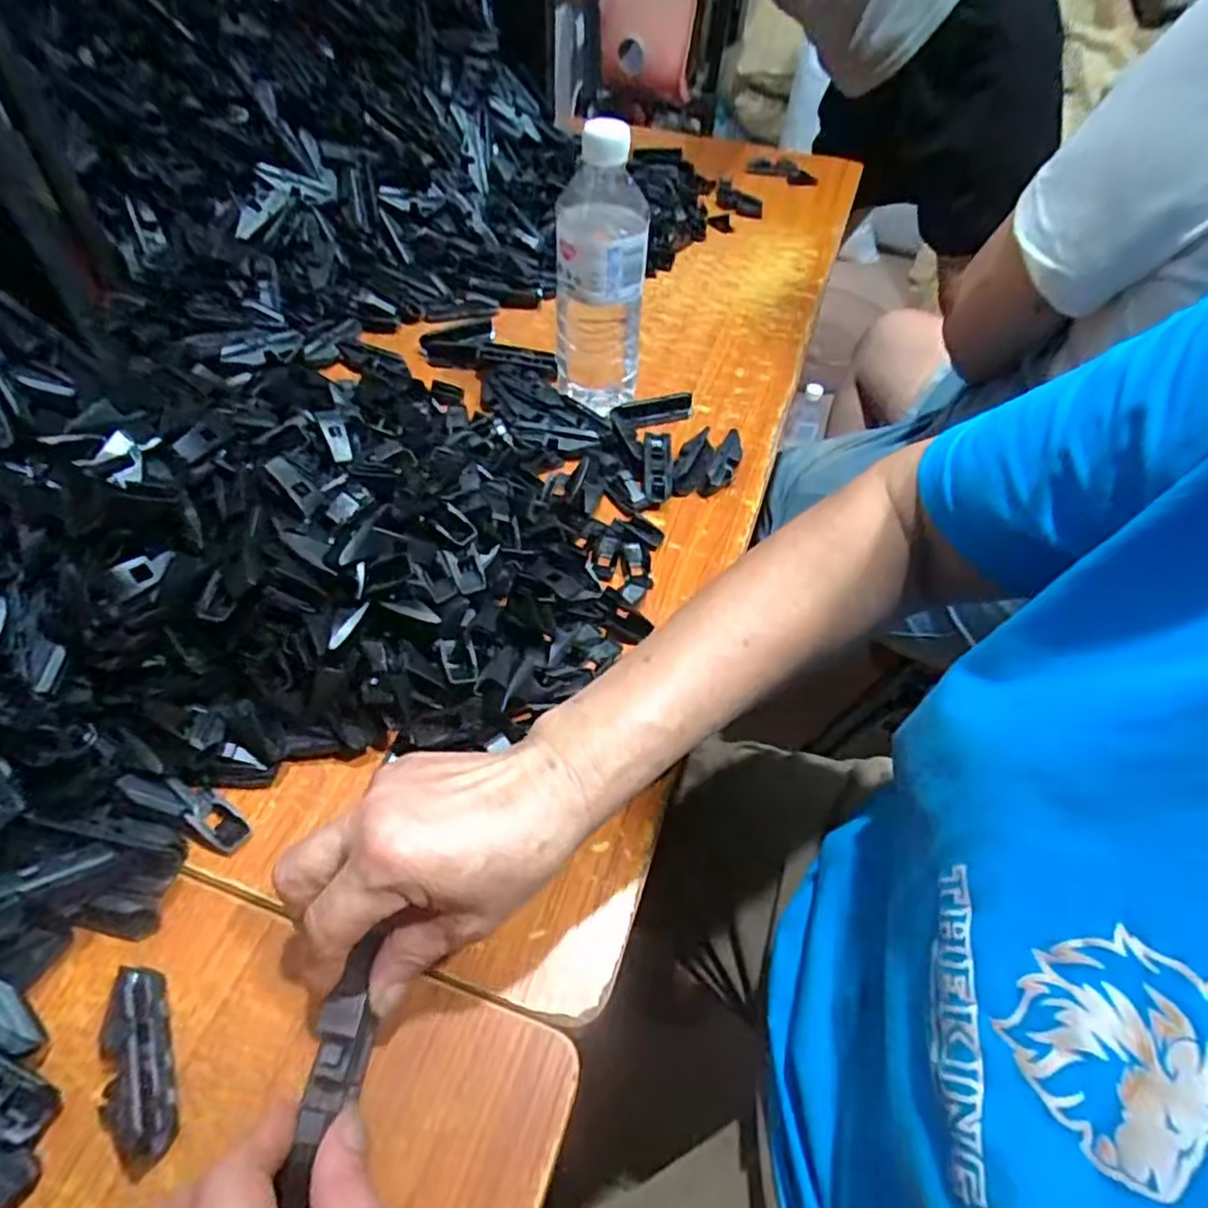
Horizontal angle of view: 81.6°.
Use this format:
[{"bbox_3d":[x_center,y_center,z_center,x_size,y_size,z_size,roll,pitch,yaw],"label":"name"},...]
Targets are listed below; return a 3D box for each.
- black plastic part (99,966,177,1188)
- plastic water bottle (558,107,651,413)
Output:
[{"bbox_3d":[-0.195,0.189,0.289,0.023,0.022,0.075,-18,53,-19],"label":"black plastic part"},{"bbox_3d":[-0.002,-0.245,0.548,0.071,0.209,0.055,6,50,0],"label":"plastic water bottle"}]

